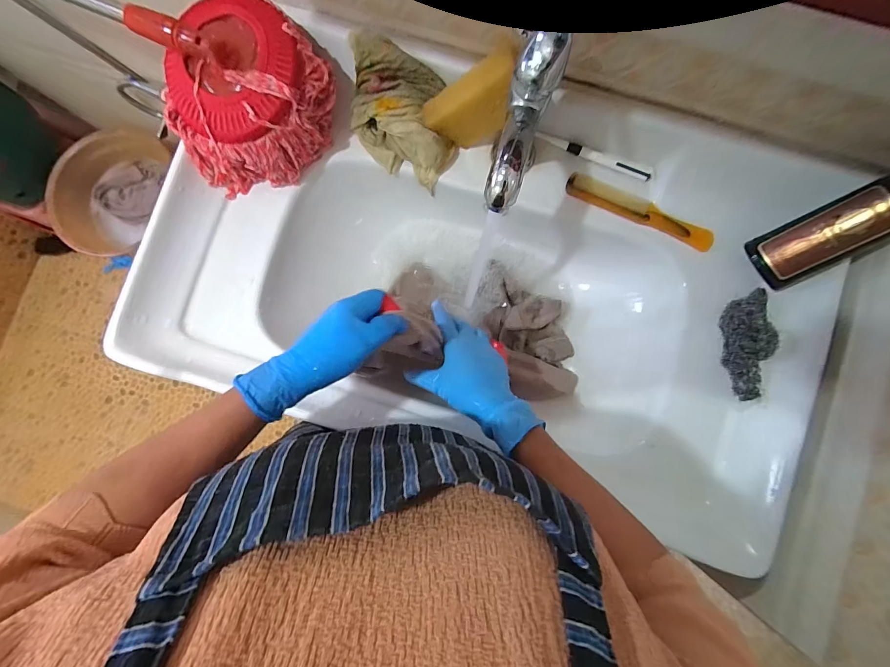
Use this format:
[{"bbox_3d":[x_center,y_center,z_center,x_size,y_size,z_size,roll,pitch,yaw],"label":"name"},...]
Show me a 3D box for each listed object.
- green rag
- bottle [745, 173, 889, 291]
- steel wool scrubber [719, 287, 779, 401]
[{"bbox_3d":[-0.051,-0.271,0.473,0.140,0.101,0.103,19,86,3],"label":"green rag"},{"bbox_3d":[0.448,-0.124,0.394,0.211,0.041,0.066,-36,84,43],"label":"bottle"},{"bbox_3d":[0.370,0.012,0.458,0.056,0.030,0.131,1,86,2],"label":"steel wool scrubber"}]

